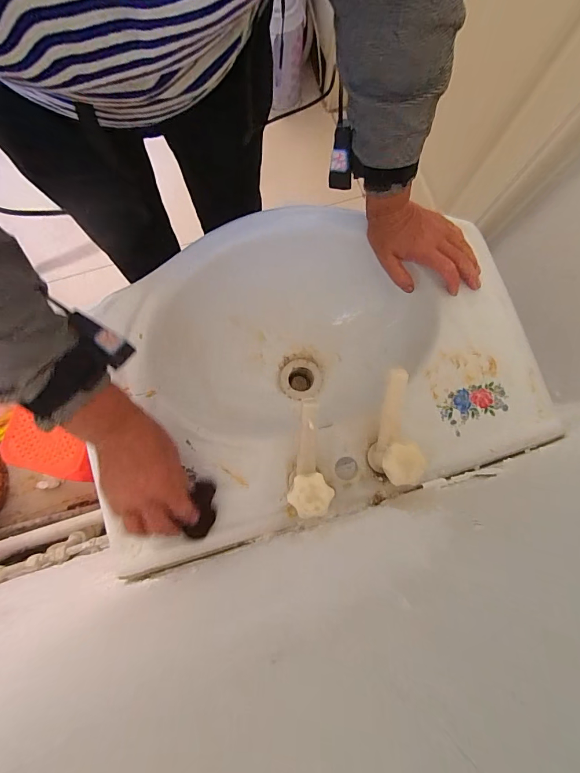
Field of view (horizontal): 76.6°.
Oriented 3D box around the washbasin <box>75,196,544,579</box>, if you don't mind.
[{"bbox_3d":[0.024,-0.048,0.500,0.546,0.195,0.402,-16,81,-4],"label":"washbasin"}]

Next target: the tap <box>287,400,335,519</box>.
[{"bbox_3d":[0.021,0.081,0.412,0.047,0.075,0.125,0,80,-1],"label":"tap"}]

